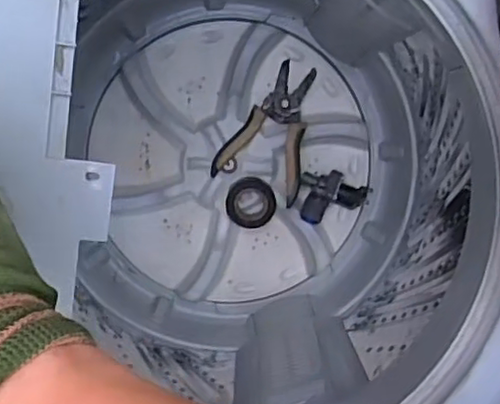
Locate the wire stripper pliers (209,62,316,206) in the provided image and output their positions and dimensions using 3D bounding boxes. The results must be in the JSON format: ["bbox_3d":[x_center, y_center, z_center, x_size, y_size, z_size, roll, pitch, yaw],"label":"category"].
[{"bbox_3d":[0.033,-0.083,0.750,0.100,0.026,0.152,27,93,3],"label":"wire stripper pliers"}]

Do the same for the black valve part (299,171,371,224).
[{"bbox_3d":[0.096,-0.006,0.760,0.079,0.032,0.059,-3,91,4],"label":"black valve part"}]

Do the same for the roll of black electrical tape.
[{"bbox_3d":[0.001,0.001,0.765,0.056,0.019,0.057,0,91,4],"label":"roll of black electrical tape"}]

